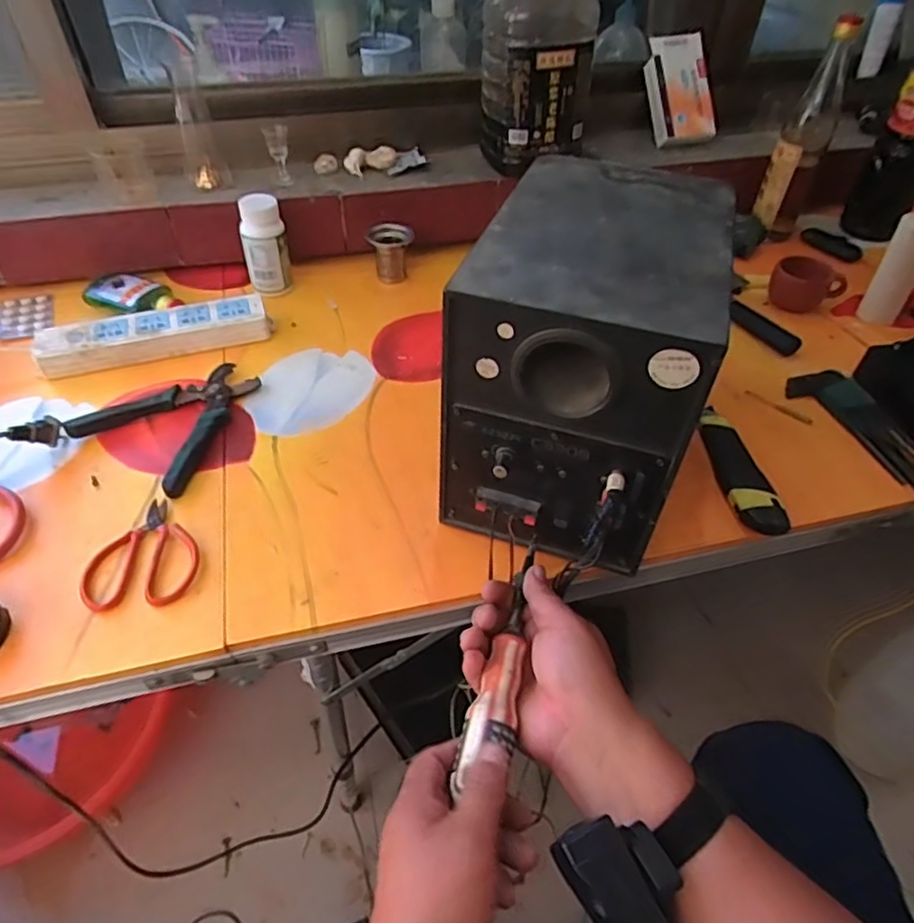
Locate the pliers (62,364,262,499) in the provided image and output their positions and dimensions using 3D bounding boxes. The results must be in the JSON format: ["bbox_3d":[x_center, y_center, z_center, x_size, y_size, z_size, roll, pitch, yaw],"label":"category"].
[{"bbox_3d":[-0.265,-0.048,0.606,0.135,0.018,0.155,24,51,20],"label":"pliers"}]

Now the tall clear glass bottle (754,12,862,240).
[{"bbox_3d":[0.452,-0.420,0.807,0.059,0.248,0.054,21,50,17],"label":"tall clear glass bottle"}]

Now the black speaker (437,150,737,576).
[{"bbox_3d":[0.101,-0.083,0.492,0.159,0.203,0.250,16,48,13],"label":"black speaker"}]

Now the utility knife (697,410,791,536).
[{"bbox_3d":[0.256,0.001,0.576,0.033,0.026,0.168,-2,47,-3],"label":"utility knife"}]

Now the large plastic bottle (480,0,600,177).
[{"bbox_3d":[0.093,-0.486,0.724,0.114,0.245,0.104,-14,49,-14],"label":"large plastic bottle"}]

